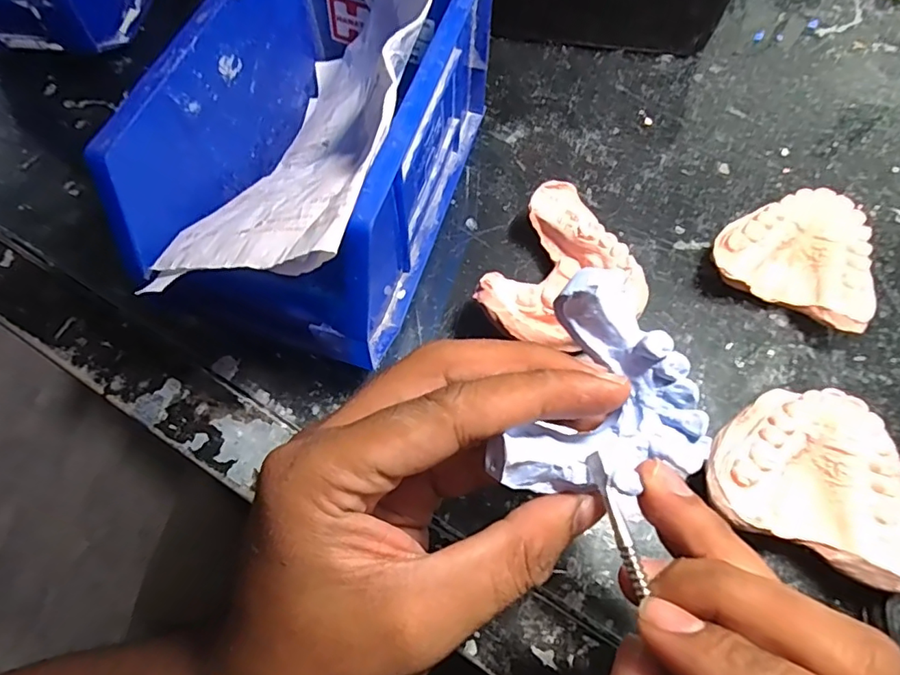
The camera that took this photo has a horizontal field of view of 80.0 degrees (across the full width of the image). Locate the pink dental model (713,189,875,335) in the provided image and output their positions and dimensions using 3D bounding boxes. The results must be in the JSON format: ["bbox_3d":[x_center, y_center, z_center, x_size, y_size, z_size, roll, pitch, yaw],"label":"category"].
[{"bbox_3d":[0.159,-0.037,0.246,0.066,0.025,0.057,29,69,13],"label":"pink dental model"}]

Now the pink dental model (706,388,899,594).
[{"bbox_3d":[0.136,0.053,0.204,0.074,0.027,0.060,22,67,10],"label":"pink dental model"}]

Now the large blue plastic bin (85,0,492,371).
[{"bbox_3d":[-0.051,-0.081,0.231,0.094,0.090,0.162,15,66,7],"label":"large blue plastic bin"}]

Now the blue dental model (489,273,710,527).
[{"bbox_3d":[0.047,0.019,0.151,0.052,0.028,0.061,23,67,10],"label":"blue dental model"}]

